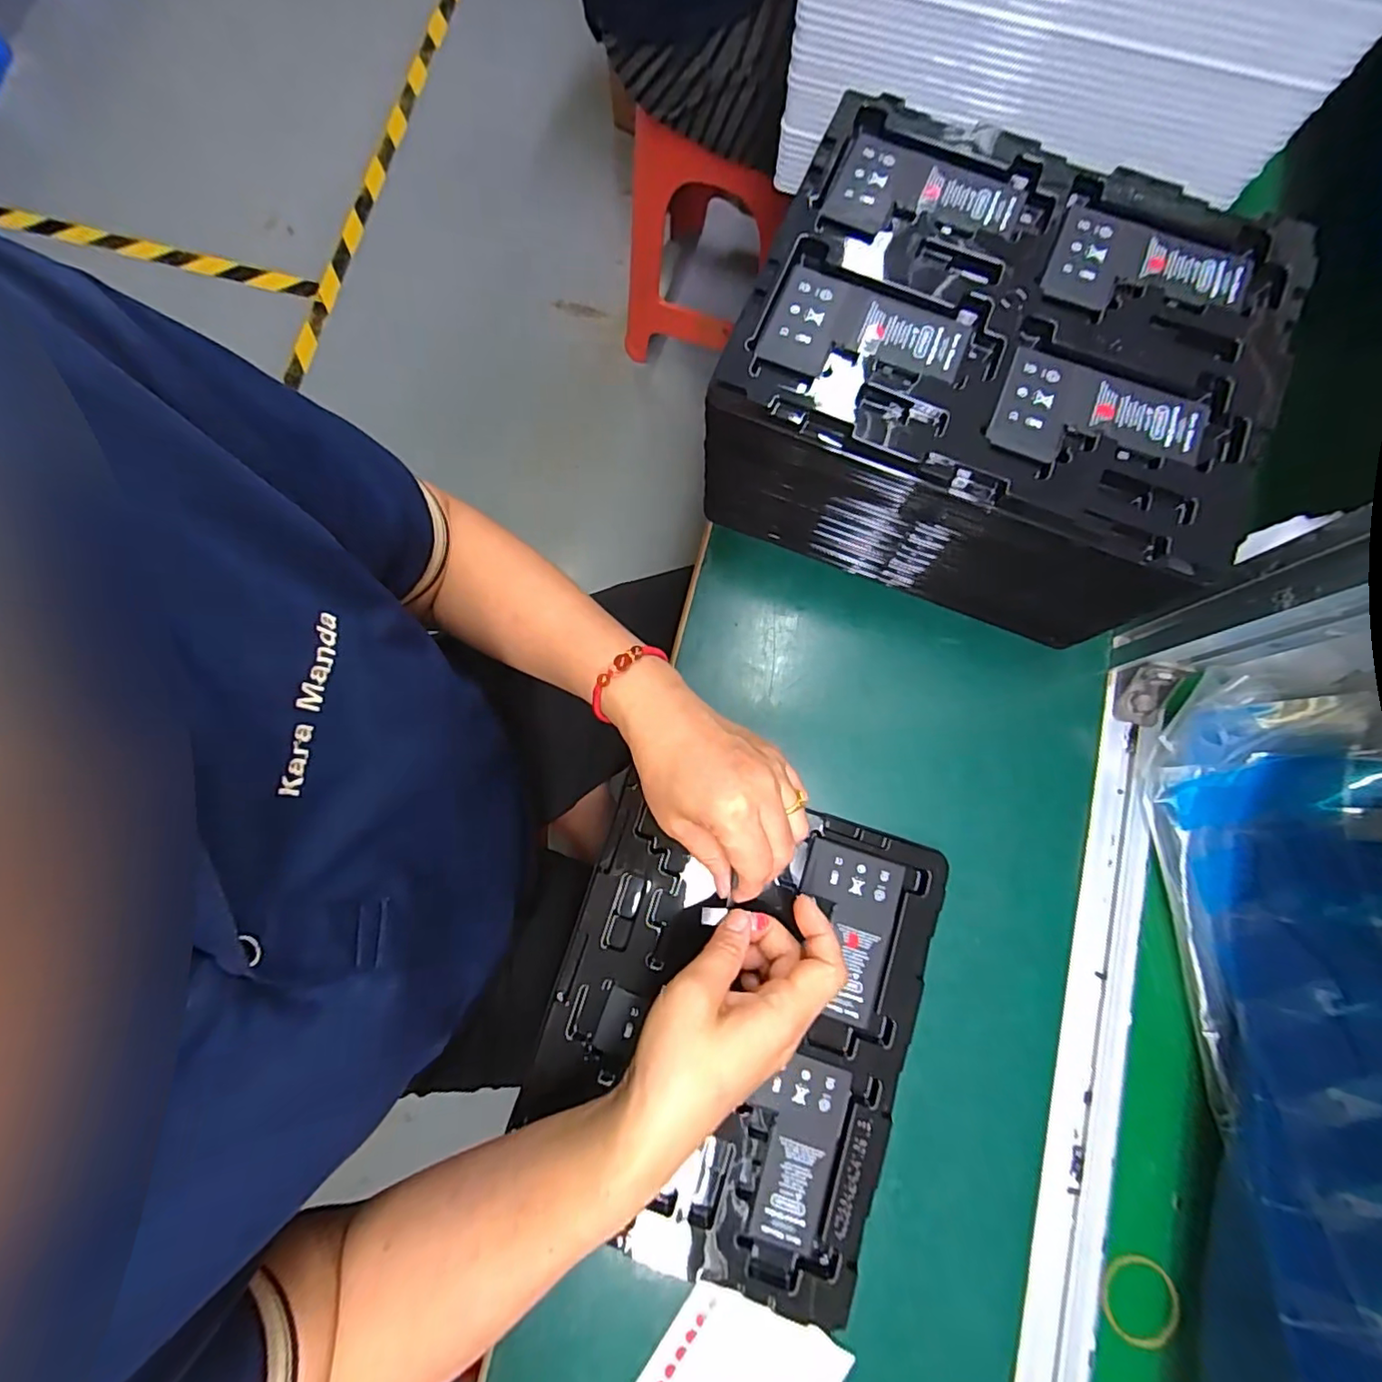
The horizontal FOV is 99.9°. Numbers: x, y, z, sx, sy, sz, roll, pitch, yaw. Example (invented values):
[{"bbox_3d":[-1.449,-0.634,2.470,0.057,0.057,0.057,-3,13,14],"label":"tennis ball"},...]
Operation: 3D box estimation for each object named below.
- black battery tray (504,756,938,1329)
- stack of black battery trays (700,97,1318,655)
[{"bbox_3d":[0.026,0.208,0.366,0.219,0.019,0.274,16,80,3],"label":"black battery tray"},{"bbox_3d":[0.173,-0.186,0.375,0.269,0.137,0.215,23,80,4],"label":"stack of black battery trays"}]

